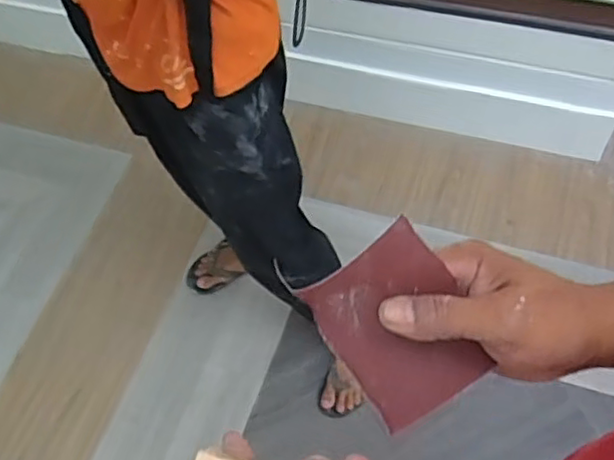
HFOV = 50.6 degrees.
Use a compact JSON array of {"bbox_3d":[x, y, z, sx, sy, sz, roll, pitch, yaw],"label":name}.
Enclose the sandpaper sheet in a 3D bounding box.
[{"bbox_3d":[0.050,0.054,0.354,0.074,0.012,0.097,-35,101,10],"label":"sandpaper sheet"}]

